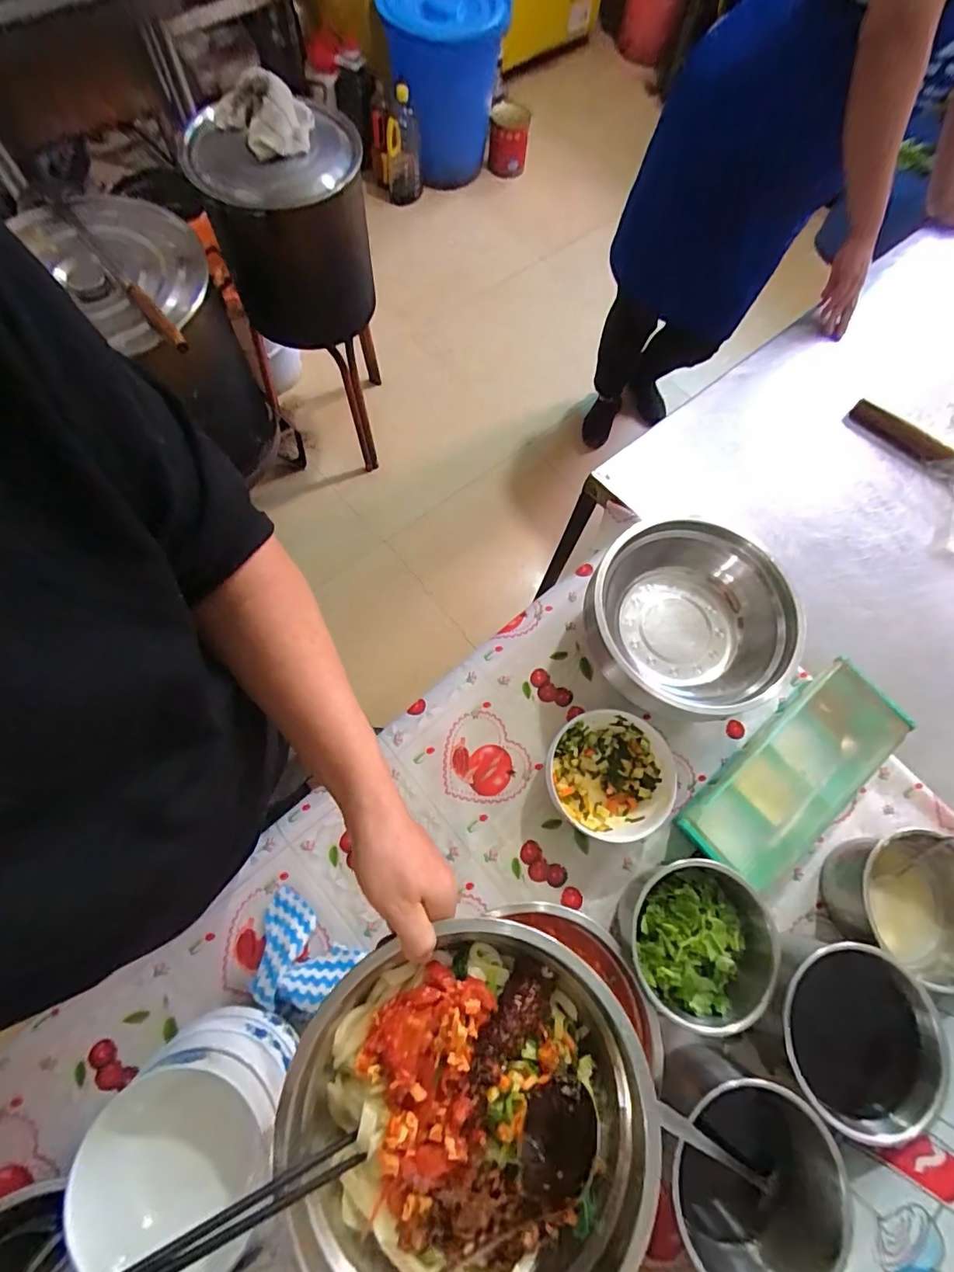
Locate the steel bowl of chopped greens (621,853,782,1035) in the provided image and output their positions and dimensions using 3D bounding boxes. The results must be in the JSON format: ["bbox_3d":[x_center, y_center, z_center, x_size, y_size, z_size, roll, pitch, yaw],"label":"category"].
[{"bbox_3d":[0.231,0.322,0.541,0.145,0.090,0.148,0,60,-1],"label":"steel bowl of chopped greens"}]

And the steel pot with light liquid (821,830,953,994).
[{"bbox_3d":[0.481,0.298,0.565,0.135,0.078,0.141,0,60,-1],"label":"steel pot with light liquid"}]

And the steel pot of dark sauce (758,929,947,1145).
[{"bbox_3d":[0.360,0.387,0.500,0.120,0.100,0.148,17,61,9],"label":"steel pot of dark sauce"}]

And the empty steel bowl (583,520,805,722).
[{"bbox_3d":[0.247,-0.012,0.627,0.207,0.136,0.216,0,60,-1],"label":"empty steel bowl"}]

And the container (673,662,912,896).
[{"bbox_3d":[0.372,0.168,0.605,0.297,0.081,0.118,-35,66,-19],"label":"container"}]

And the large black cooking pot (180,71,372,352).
[{"bbox_3d":[-0.377,-0.829,1.042,0.298,0.382,0.250,-14,61,-9],"label":"large black cooking pot"}]

